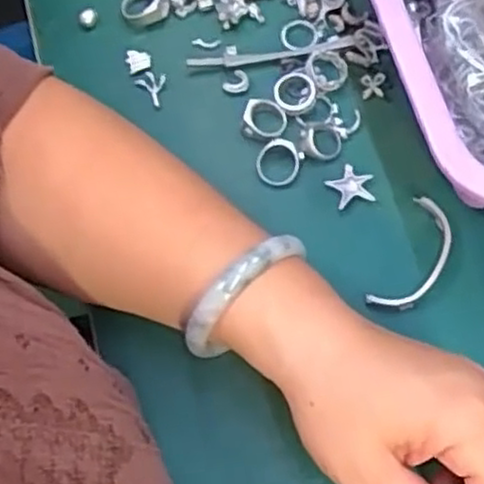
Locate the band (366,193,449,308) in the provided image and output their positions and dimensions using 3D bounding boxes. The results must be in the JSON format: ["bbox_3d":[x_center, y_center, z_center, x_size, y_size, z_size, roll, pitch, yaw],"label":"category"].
[{"bbox_3d":[0.089,0.008,0.365,0.026,0.005,0.067,28,73,12],"label":"band"}]

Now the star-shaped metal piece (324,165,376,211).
[{"bbox_3d":[0.059,-0.030,0.384,0.024,0.004,0.023,-26,71,-7],"label":"star-shaped metal piece"}]

